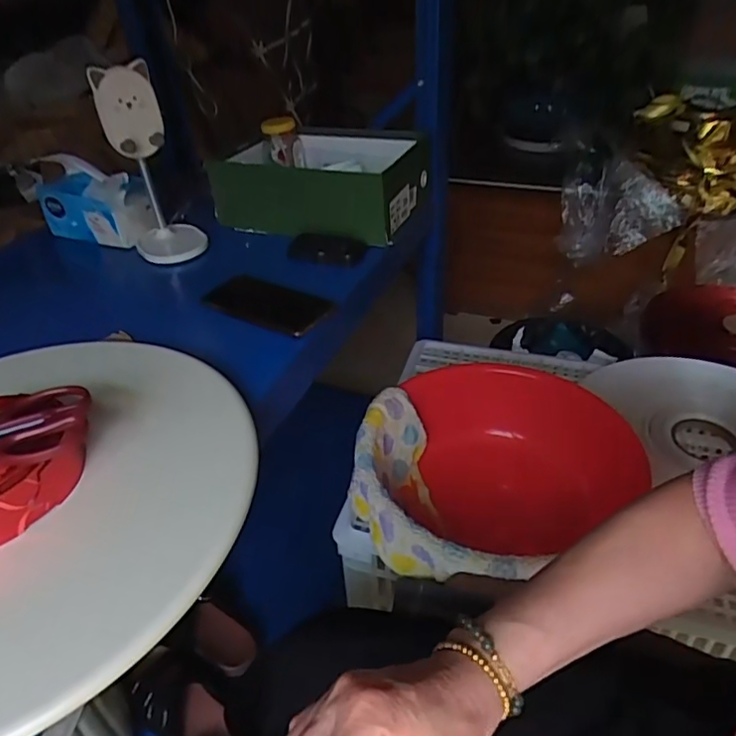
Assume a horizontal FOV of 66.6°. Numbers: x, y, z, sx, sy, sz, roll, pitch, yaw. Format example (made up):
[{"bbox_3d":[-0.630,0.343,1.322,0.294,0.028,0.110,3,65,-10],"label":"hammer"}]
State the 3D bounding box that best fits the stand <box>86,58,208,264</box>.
[{"bbox_3d":[-0.320,-0.297,0.827,0.101,0.258,0.101,-16,39,-15],"label":"stand"}]

